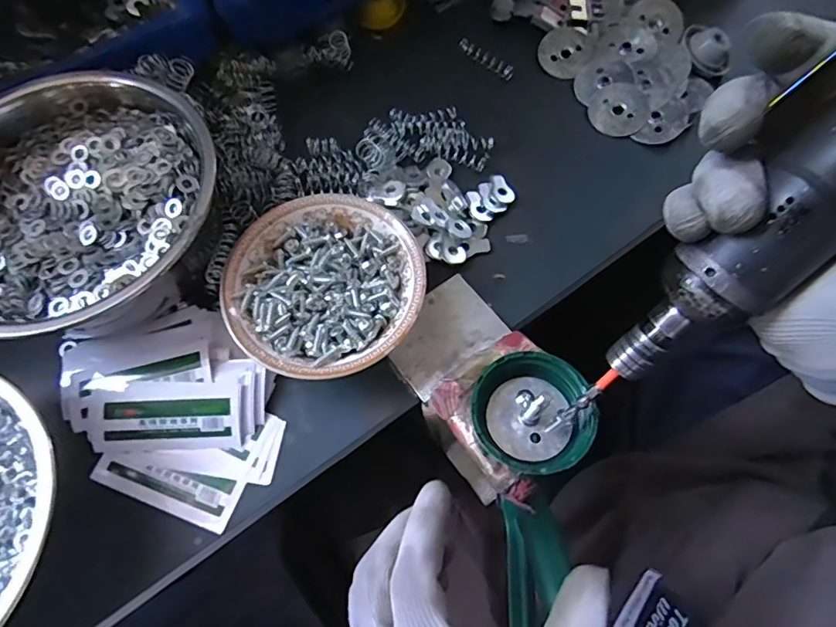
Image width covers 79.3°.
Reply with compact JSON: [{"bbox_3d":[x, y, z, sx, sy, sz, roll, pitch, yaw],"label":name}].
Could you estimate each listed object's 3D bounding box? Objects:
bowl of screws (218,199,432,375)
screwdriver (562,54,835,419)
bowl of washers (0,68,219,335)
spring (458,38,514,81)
[{"bbox_3d":[-0.059,-0.016,0.324,0.120,0.045,0.116,1,72,-2],"label":"bowl of screws"},{"bbox_3d":[0.142,-0.048,0.177,0.039,0.256,0.034,42,32,11],"label":"screwdriver"},{"bbox_3d":[-0.222,-0.069,0.326,0.194,0.066,0.177,0,67,0],"label":"bowl of washers"},{"bbox_3d":[0.058,-0.216,0.428,0.053,0.010,0.011,39,75,10],"label":"spring"}]

